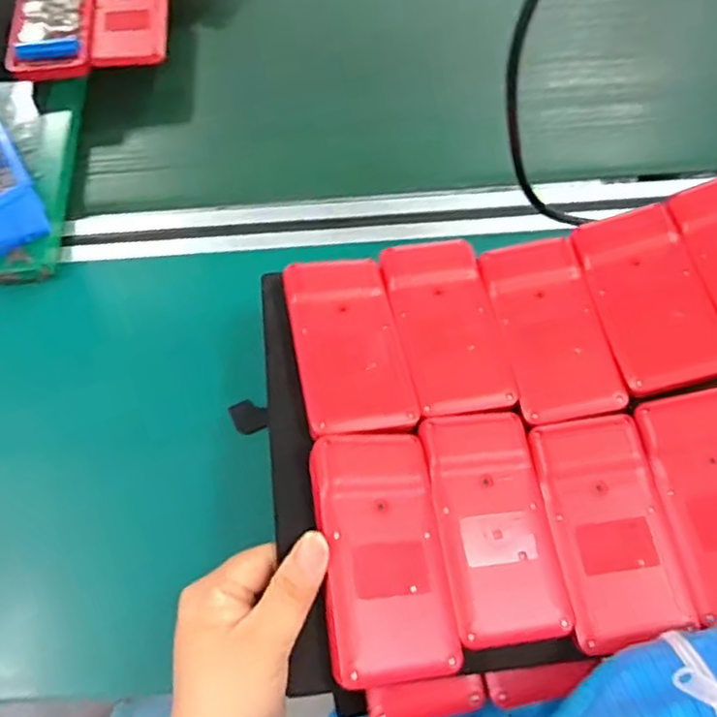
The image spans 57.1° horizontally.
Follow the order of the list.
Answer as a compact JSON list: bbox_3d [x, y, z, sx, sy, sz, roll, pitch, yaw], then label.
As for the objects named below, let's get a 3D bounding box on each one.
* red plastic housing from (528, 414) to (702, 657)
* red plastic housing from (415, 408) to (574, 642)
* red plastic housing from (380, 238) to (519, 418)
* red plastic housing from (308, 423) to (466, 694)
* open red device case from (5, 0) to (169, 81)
[{"bbox_3d":[0.134,0.089,0.353,0.060,0.011,0.116,-8,64,-2],"label":"red plastic housing"},{"bbox_3d":[0.072,0.086,0.351,0.060,0.015,0.118,-9,64,-2],"label":"red plastic housing"},{"bbox_3d":[0.053,-0.021,0.400,0.060,0.008,0.116,-10,64,-3],"label":"red plastic housing"},{"bbox_3d":[0.011,0.098,0.334,0.063,0.014,0.118,0,66,-19],"label":"red plastic housing"},{"bbox_3d":[-0.231,-0.295,0.566,0.130,0.013,0.120,-10,64,-3],"label":"open red device case"}]

